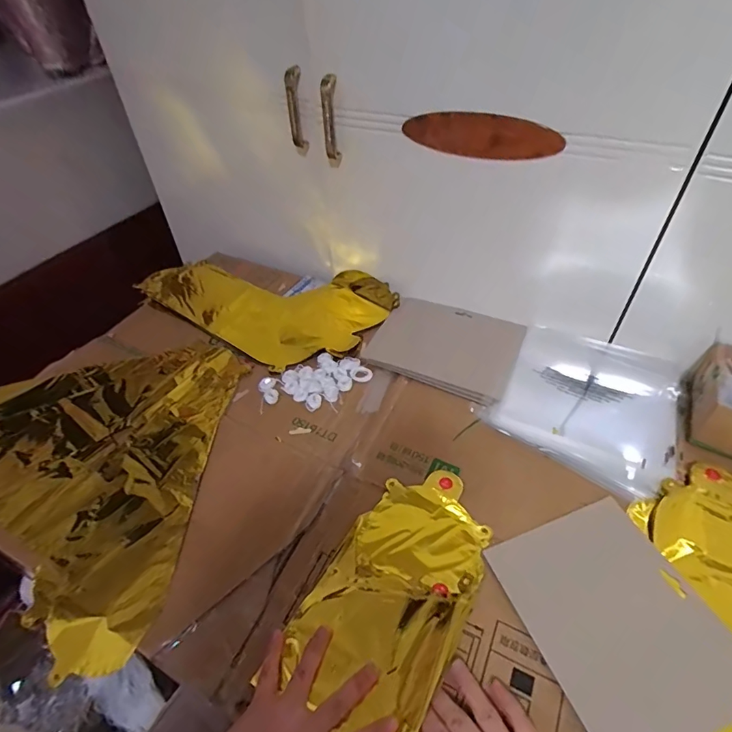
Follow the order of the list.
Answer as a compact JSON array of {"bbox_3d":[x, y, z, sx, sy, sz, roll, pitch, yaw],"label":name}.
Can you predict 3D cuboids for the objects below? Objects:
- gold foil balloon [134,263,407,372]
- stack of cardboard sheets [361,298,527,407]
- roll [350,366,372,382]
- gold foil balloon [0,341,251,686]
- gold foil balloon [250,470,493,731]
[{"bbox_3d":[-0.170,-0.125,0.767,0.420,0.037,0.254,27,54,25],"label":"gold foil balloon"},{"bbox_3d":[0.118,-0.030,0.672,0.205,0.013,0.173,18,51,19],"label":"stack of cardboard sheets"},{"bbox_3d":[-0.007,0.011,0.633,0.030,0.005,0.025,9,48,11],"label":"roll"},{"bbox_3d":[-0.376,0.122,0.550,0.377,0.023,0.385,2,47,5],"label":"gold foil balloon"},{"bbox_3d":[0.031,0.214,0.437,0.136,0.019,0.263,22,52,22],"label":"gold foil balloon"}]

